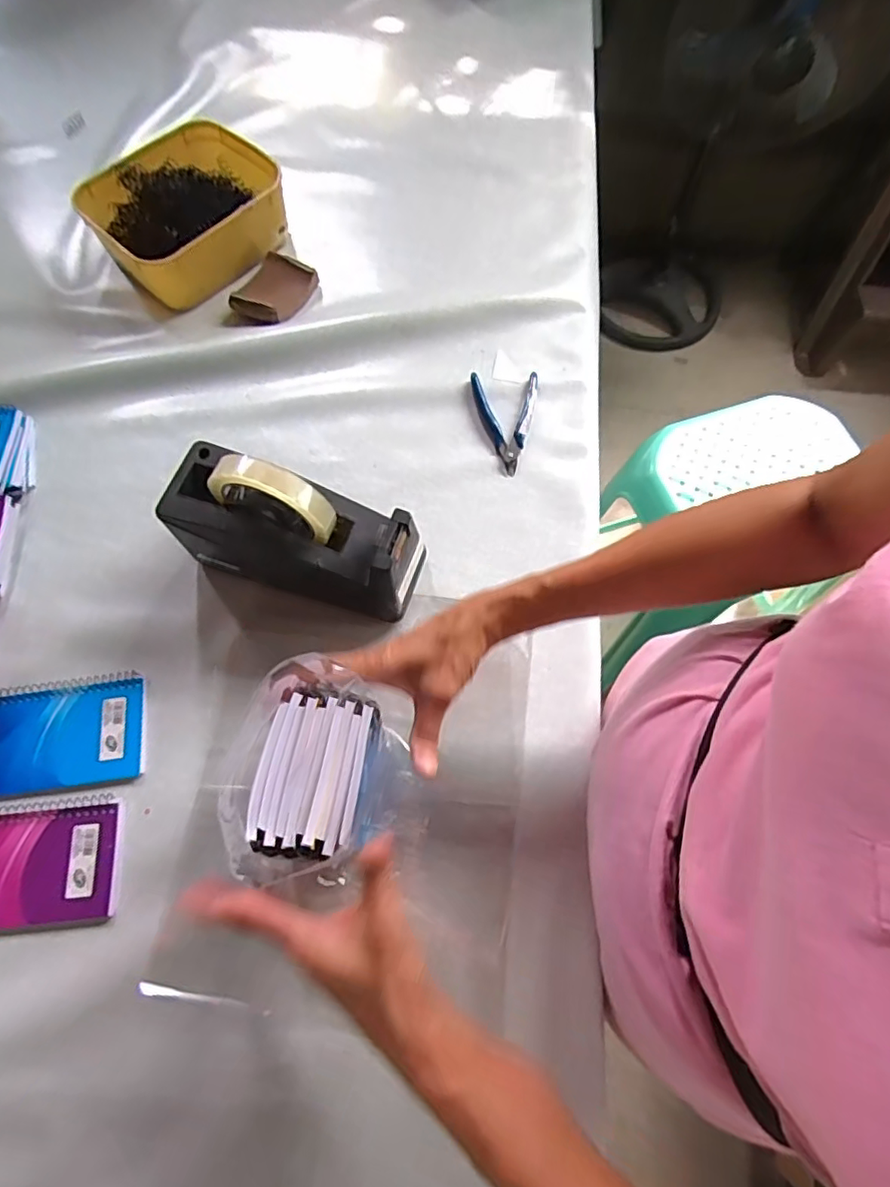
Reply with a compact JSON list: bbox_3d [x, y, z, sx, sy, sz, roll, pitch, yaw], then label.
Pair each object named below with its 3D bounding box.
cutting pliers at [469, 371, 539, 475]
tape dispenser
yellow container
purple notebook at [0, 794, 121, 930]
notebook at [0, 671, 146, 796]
[{"bbox_3d":[0.068,-0.177,0.590,0.069,0.014,0.116,-6,67,-2],"label":"cutting pliers"},{"bbox_3d":[-0.123,-0.052,0.477,0.201,0.126,0.076,19,68,8],"label":"tape dispenser"},{"bbox_3d":[-0.291,-0.431,0.660,0.195,0.071,0.179,-41,73,-15],"label":"yellow container"},{"bbox_3d":[-0.316,0.204,0.438,0.132,0.007,0.087,-5,67,-2],"label":"purple notebook"},{"bbox_3d":[-0.316,0.114,0.476,0.131,0.005,0.087,-7,67,-3],"label":"notebook"}]

